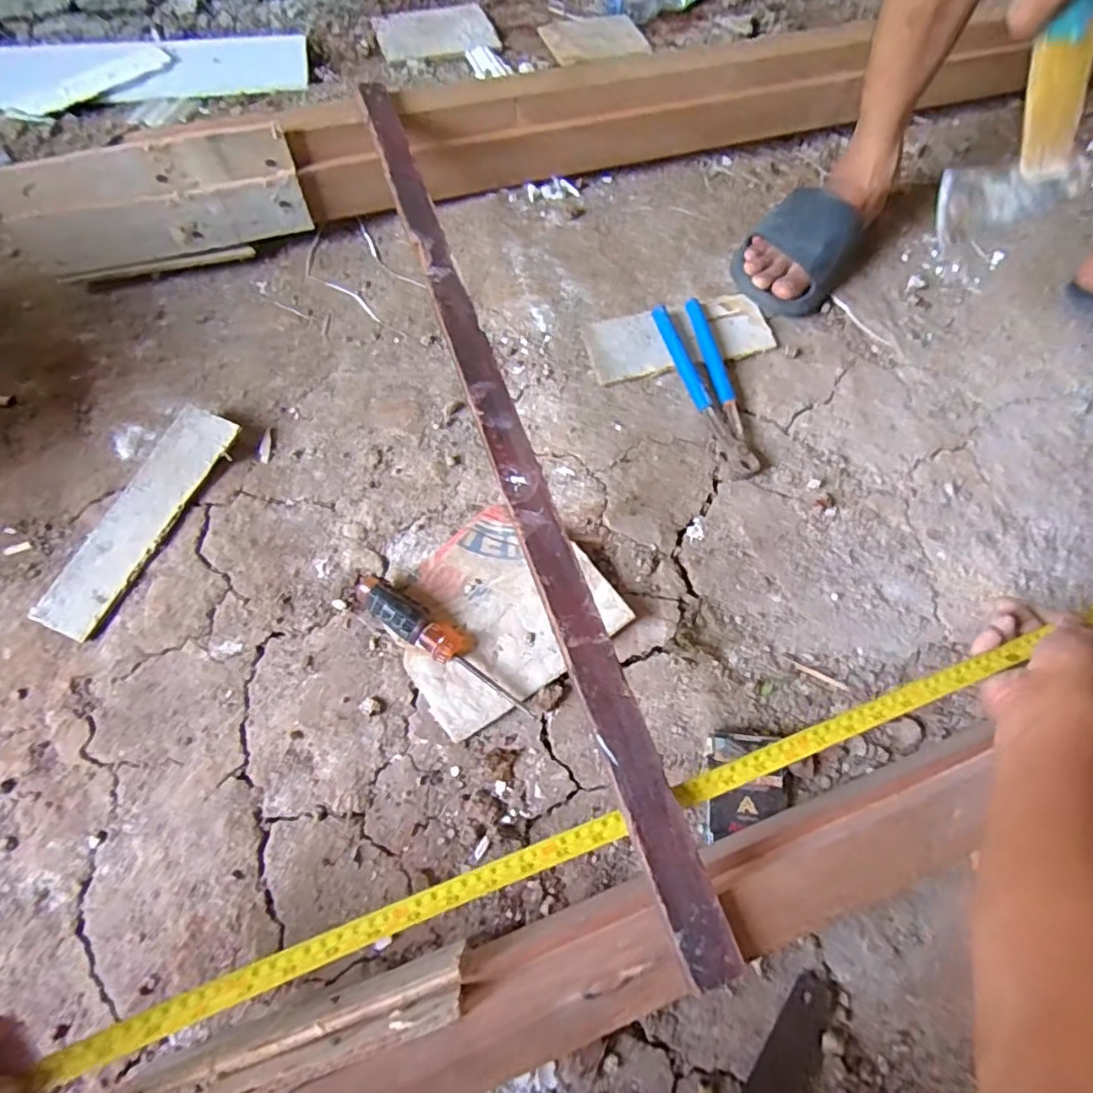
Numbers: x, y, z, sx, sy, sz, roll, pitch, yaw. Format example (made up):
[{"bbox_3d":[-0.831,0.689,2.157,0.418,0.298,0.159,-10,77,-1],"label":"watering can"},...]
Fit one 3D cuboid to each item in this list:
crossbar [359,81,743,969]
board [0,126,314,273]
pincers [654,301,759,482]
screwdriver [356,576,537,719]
[{"bbox_3d":[-0.039,-0.101,0.506,0.039,0.018,0.834,-18,70,-10],"label":"crossbar"},{"bbox_3d":[-0.415,-0.373,0.641,0.284,0.113,0.034,-19,70,-11],"label":"board"},{"bbox_3d":[0.187,-0.180,0.676,0.055,0.035,0.221,-16,69,-8],"label":"pincers"},{"bbox_3d":[-0.097,0.085,0.537,0.202,0.034,0.032,32,70,11],"label":"screwdriver"}]

